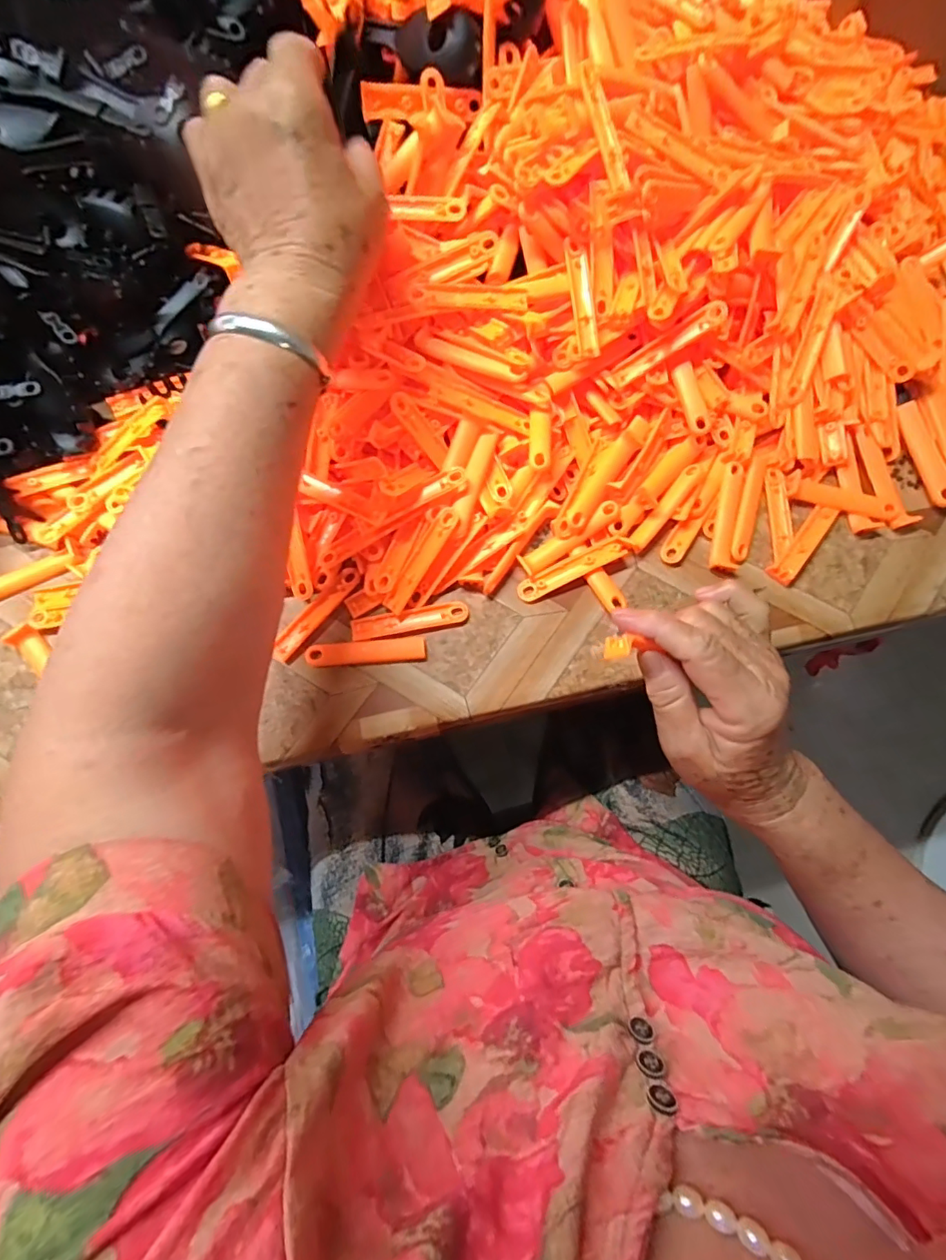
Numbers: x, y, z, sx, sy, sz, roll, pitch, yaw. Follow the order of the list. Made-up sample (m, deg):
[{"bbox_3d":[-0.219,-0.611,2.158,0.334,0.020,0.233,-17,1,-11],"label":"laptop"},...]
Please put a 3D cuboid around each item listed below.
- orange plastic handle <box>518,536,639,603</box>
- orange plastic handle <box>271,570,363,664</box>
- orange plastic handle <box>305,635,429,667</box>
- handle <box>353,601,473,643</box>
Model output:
[{"bbox_3d":[0.069,-0.043,0.345,0.081,0.007,0.016,-26,80,-6],"label":"orange plastic handle"},{"bbox_3d":[-0.103,-0.012,0.342,0.014,0.004,0.074,39,80,6],"label":"orange plastic handle"},{"bbox_3d":[-0.069,0.015,0.337,0.077,0.006,0.016,-4,78,-2],"label":"orange plastic handle"},{"bbox_3d":[-0.042,-0.005,0.342,0.076,0.004,0.017,-11,79,-4],"label":"handle"}]

